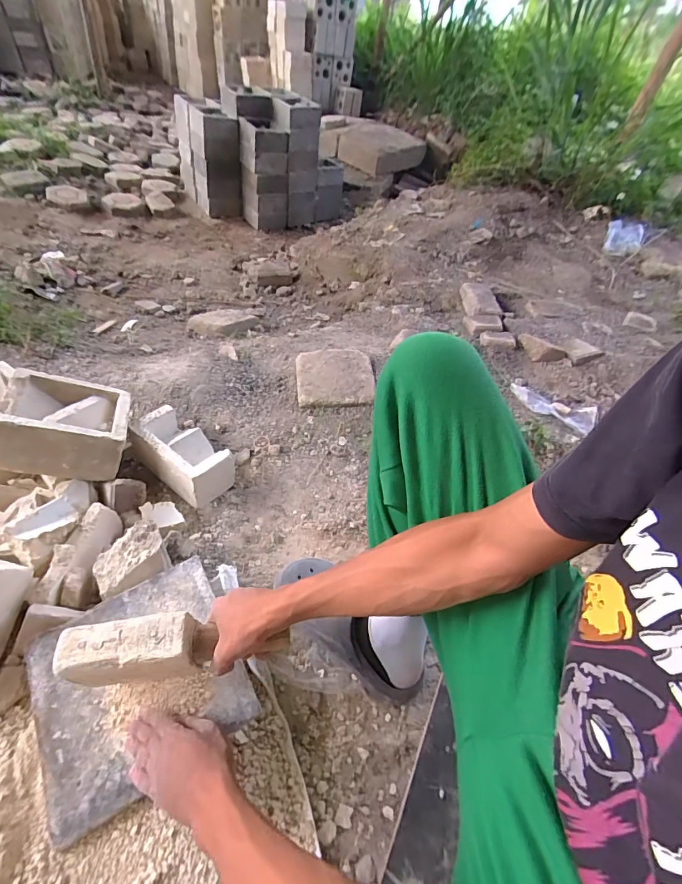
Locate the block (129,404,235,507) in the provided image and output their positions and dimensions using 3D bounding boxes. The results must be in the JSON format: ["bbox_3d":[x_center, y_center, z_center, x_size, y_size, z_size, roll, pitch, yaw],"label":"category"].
[{"bbox_3d":[-0.327,0.027,0.845,0.199,0.110,0.113,31,49,18],"label":"block"}]

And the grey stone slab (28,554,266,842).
[{"bbox_3d":[-0.266,0.307,0.542,0.238,0.024,0.243,-22,52,-26],"label":"grey stone slab"}]

